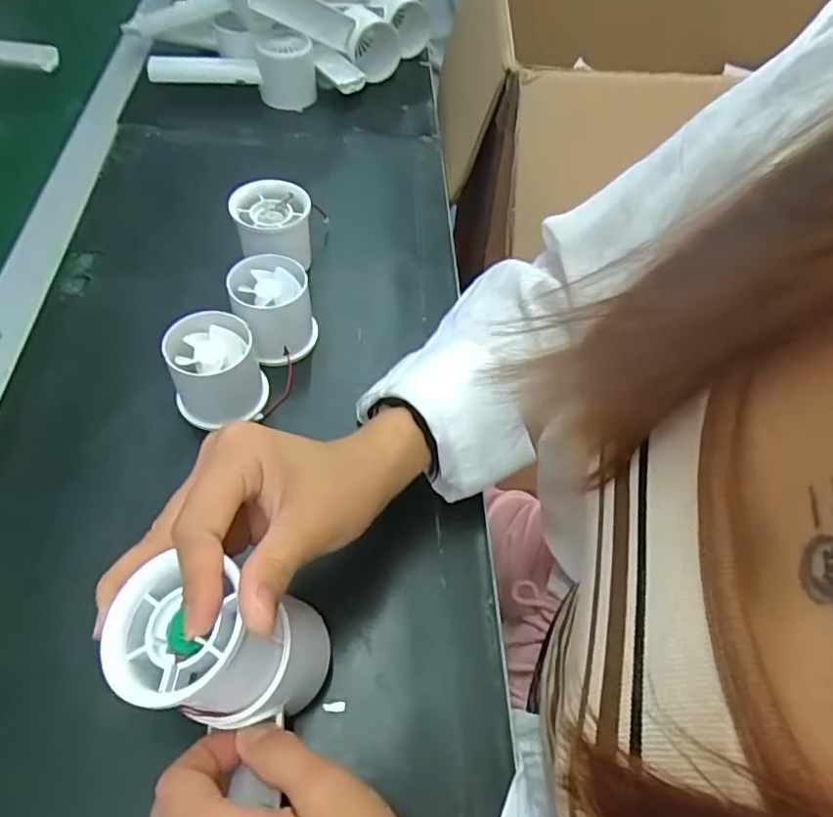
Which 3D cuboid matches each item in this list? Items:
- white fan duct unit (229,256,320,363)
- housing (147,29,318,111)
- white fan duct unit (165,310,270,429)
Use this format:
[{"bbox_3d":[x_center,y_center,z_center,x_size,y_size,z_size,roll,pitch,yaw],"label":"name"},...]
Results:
[{"bbox_3d":[-0.094,-0.064,0.408,0.049,0.056,0.046,-7,55,-10],"label":"white fan duct unit"},{"bbox_3d":[-0.179,-0.332,0.593,0.159,0.049,0.047,3,54,-3],"label":"housing"},{"bbox_3d":[-0.123,-0.023,0.379,0.053,0.055,0.047,-10,56,-12],"label":"white fan duct unit"}]

